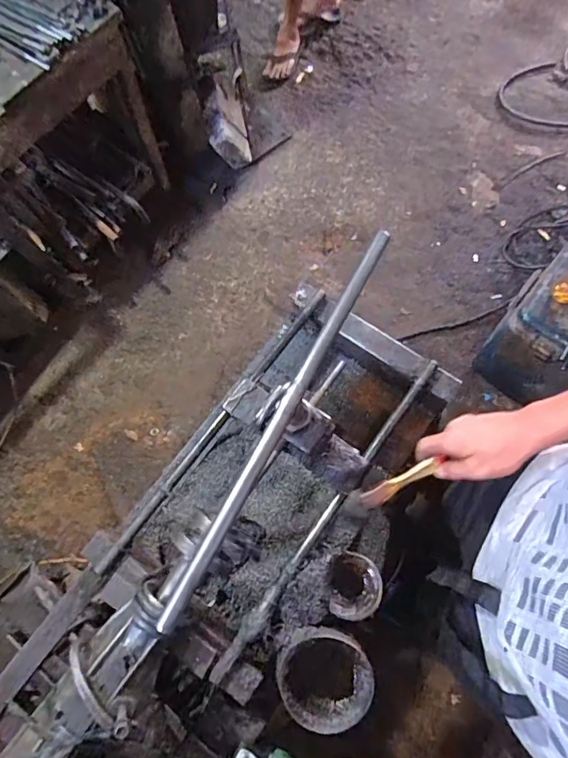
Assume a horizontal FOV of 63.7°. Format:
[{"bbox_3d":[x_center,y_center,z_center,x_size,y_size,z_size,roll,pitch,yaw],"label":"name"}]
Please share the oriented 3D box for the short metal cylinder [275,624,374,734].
[{"bbox_3d":[0.051,0.395,0.613,0.129,0.049,0.129,2,82,-12],"label":"short metal cylinder"}]

